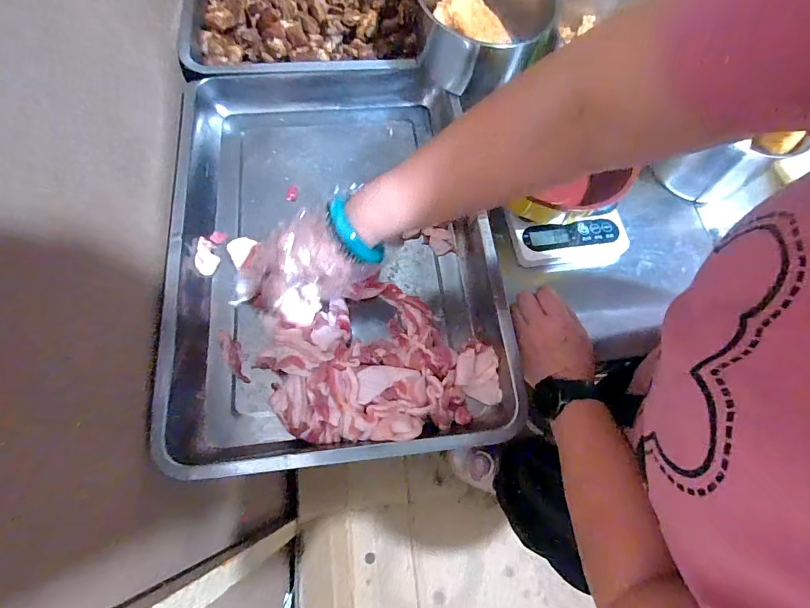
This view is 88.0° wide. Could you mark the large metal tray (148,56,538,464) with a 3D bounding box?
[{"bbox_3d":[-0.085,-0.075,0.489,0.362,0.067,0.486,-5,69,-5],"label":"large metal tray"}]

